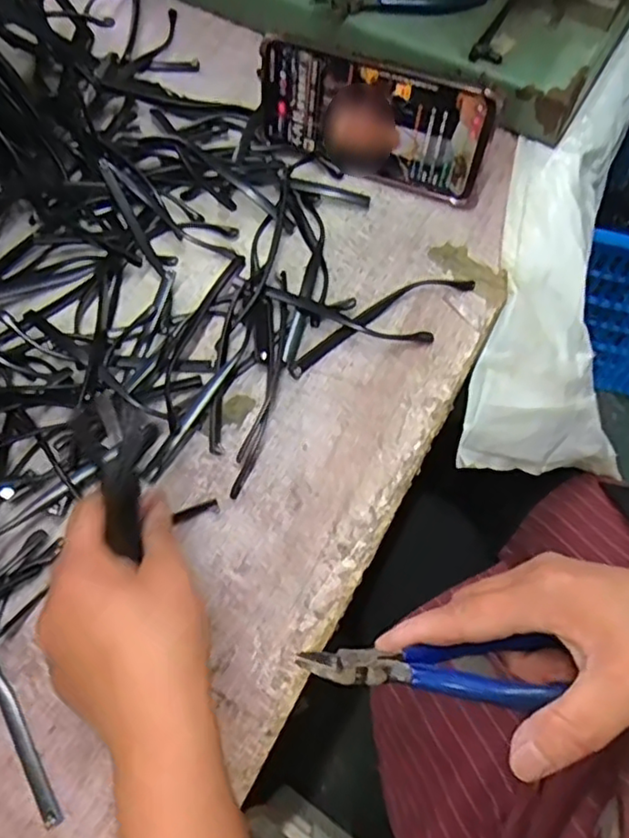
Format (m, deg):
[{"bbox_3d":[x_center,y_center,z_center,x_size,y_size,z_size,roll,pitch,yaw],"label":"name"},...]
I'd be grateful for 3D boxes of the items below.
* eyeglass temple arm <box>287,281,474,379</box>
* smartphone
[{"bbox_3d":[0.041,-0.068,0.424,0.137,0.010,0.024,-28,69,-8],"label":"eyeglass temple arm"},{"bbox_3d":[0.039,-0.202,0.442,0.162,0.078,0.006,20,54,9],"label":"smartphone"}]

